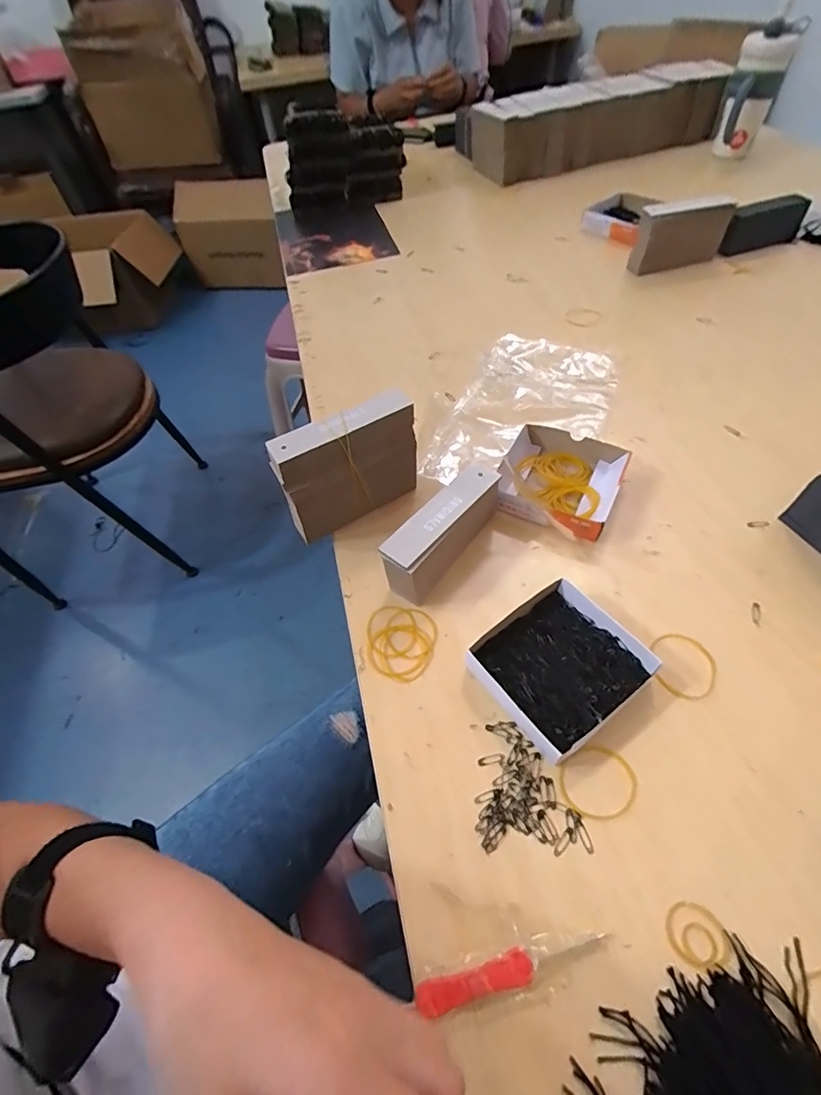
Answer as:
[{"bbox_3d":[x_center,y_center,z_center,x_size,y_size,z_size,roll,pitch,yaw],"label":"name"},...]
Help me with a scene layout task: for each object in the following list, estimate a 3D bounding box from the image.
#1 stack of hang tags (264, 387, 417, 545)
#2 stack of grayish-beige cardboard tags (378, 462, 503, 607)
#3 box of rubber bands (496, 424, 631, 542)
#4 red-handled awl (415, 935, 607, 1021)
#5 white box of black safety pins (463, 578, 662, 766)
[{"bbox_3d":[-0.054,-0.071,0.437,0.124,0.111,0.028,-26,55,-13],"label":"stack of hang tags"},{"bbox_3d":[0.028,-0.011,0.417,0.037,0.061,0.134,32,63,26],"label":"stack of grayish-beige cardboard tags"},{"bbox_3d":[0.142,-0.064,0.466,0.108,0.030,0.114,22,58,20],"label":"box of rubber bands"},{"bbox_3d":[0.056,0.235,0.267,0.106,0.005,0.015,-15,53,-5],"label":"red-handled awl"},{"bbox_3d":[0.113,0.086,0.361,0.107,0.025,0.097,-33,57,-17],"label":"white box of black safety pins"}]

